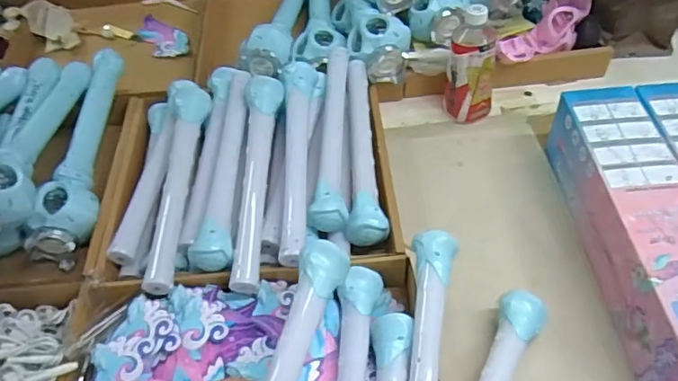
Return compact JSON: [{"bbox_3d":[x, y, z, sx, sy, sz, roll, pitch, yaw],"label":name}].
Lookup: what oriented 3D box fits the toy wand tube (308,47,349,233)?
[{"bbox_3d":[-0.005,-0.087,0.788,0.044,0.039,0.317,1,49,4],"label":"toy wand tube"}]

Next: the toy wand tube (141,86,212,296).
[{"bbox_3d":[-0.210,-0.015,0.739,0.052,0.039,0.331,-3,49,1],"label":"toy wand tube"}]

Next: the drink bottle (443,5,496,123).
[{"bbox_3d":[0.202,-0.186,0.841,0.055,0.175,0.060,-30,55,-22],"label":"drink bottle"}]

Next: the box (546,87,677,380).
[{"bbox_3d":[0.361,0.054,0.656,0.098,0.108,0.410,-3,49,0],"label":"box"}]

